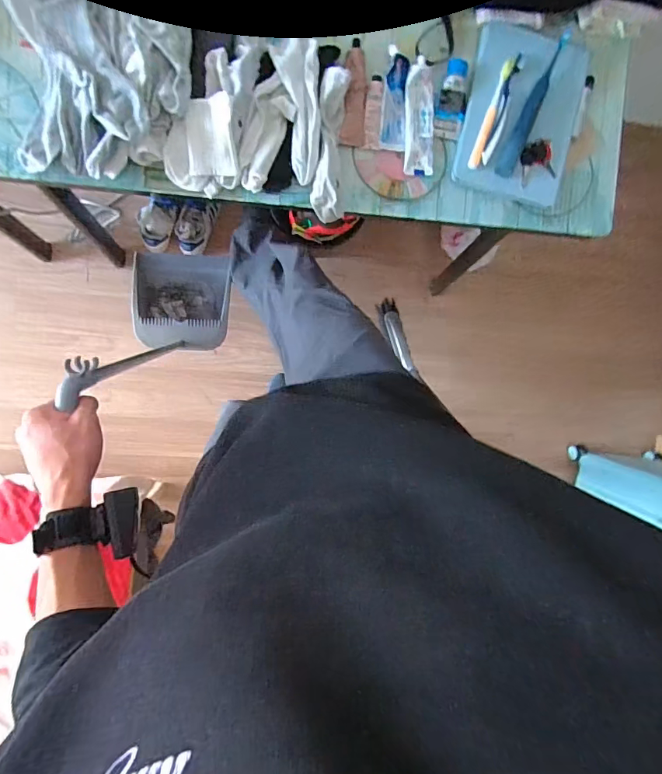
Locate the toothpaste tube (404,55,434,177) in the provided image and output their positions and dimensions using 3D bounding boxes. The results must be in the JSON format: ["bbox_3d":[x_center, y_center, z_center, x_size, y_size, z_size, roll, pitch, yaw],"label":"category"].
[{"bbox_3d":[0.148,-0.451,0.753,0.049,0.020,0.178,-3,94,-9],"label":"toothpaste tube"}]

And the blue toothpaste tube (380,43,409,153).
[{"bbox_3d":[0.107,-0.475,0.744,0.040,0.017,0.154,1,94,-9],"label":"blue toothpaste tube"}]

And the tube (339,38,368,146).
[{"bbox_3d":[0.039,-0.477,0.730,0.040,0.019,0.157,0,94,-9],"label":"tube"}]

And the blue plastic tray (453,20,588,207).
[{"bbox_3d":[0.330,-0.471,0.763,0.205,0.023,0.288,7,93,-9],"label":"blue plastic tray"}]

